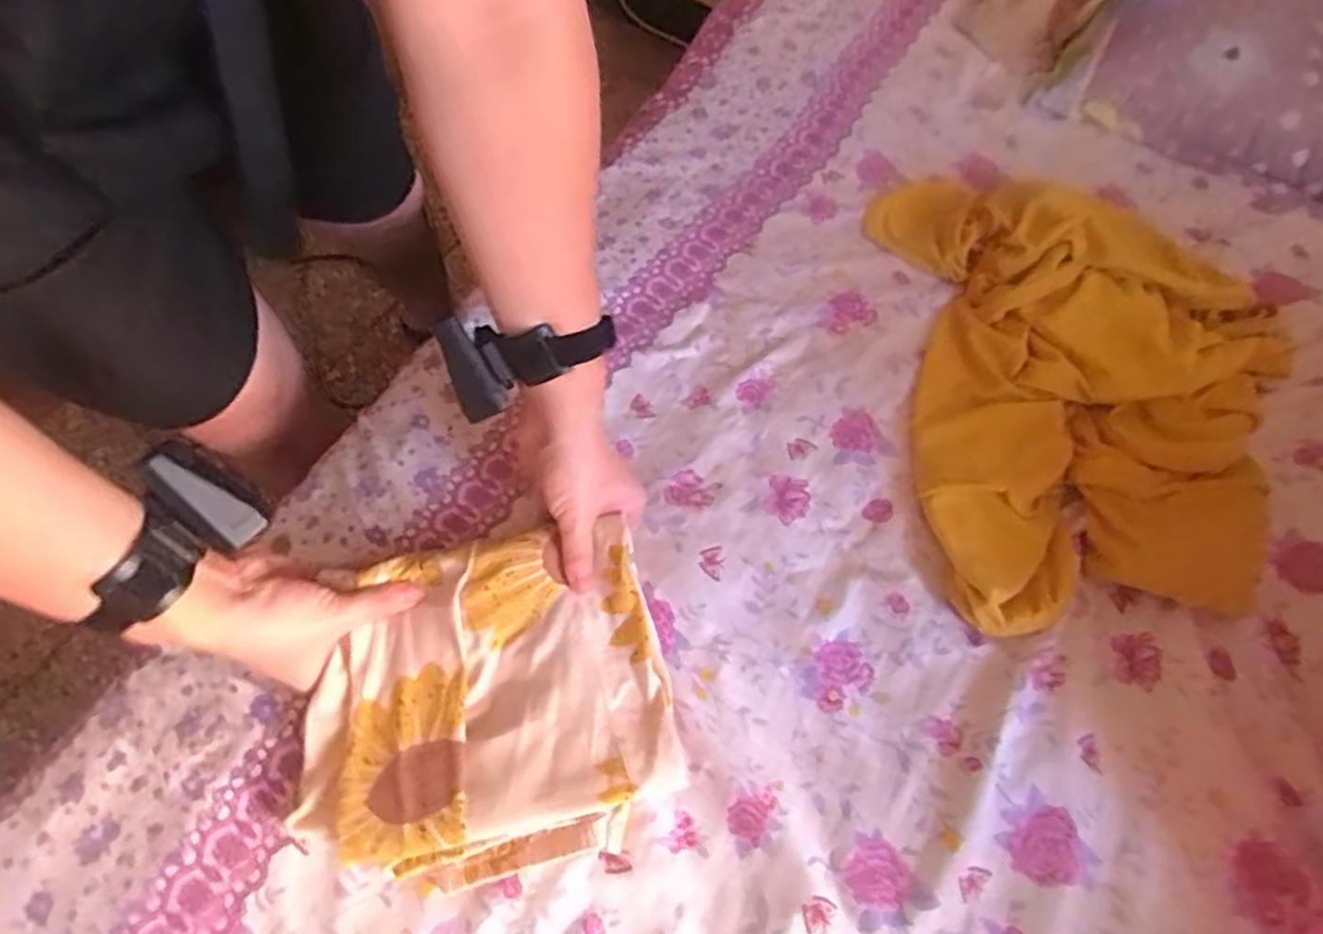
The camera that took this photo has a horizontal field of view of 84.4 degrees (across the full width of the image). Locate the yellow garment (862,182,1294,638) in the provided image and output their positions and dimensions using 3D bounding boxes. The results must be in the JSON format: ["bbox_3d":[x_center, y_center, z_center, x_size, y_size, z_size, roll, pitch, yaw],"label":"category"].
[{"bbox_3d":[0.379,-0.088,0.638,0.340,0.059,0.454,1,64,-2],"label":"yellow garment"}]

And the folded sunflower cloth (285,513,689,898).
[{"bbox_3d":[-0.118,0.157,0.488,0.235,0.045,0.206,-12,65,-8],"label":"folded sunflower cloth"}]

